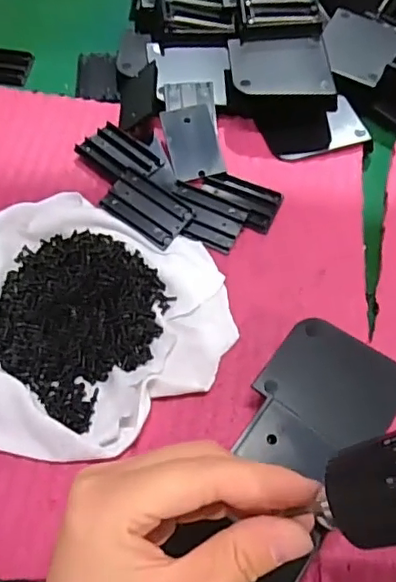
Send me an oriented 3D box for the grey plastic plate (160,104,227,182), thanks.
[{"bbox_3d":[-0.003,-0.105,0.410,0.036,0.004,0.055,-11,77,-9],"label":"grey plastic plate"}]

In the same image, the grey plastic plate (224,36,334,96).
[{"bbox_3d":[0.059,-0.161,0.417,0.069,0.008,0.054,0,60,-2],"label":"grey plastic plate"}]

